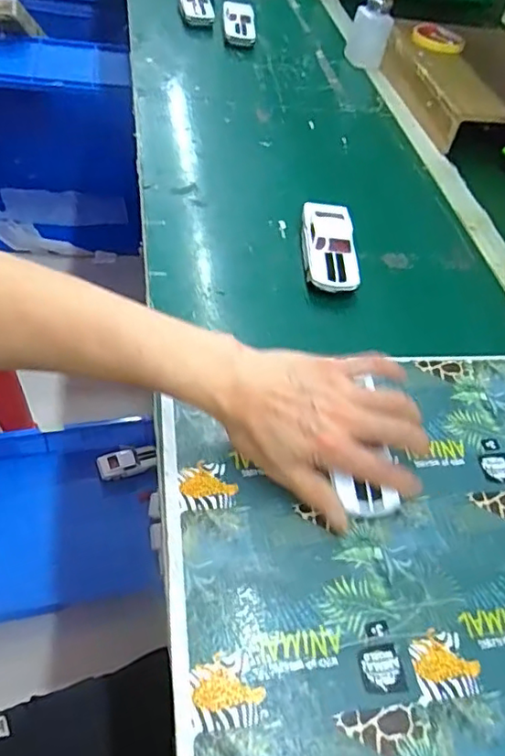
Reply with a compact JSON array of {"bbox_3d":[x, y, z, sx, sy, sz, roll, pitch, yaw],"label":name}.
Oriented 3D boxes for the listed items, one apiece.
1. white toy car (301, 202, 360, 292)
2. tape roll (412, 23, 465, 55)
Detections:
[{"bbox_3d":[0.082,-0.141,0.620,0.054,0.042,0.120,4,50,-7],"label":"white toy car"},{"bbox_3d":[0.314,-0.573,0.964,0.087,0.013,0.087,6,50,-7],"label":"tape roll"}]

